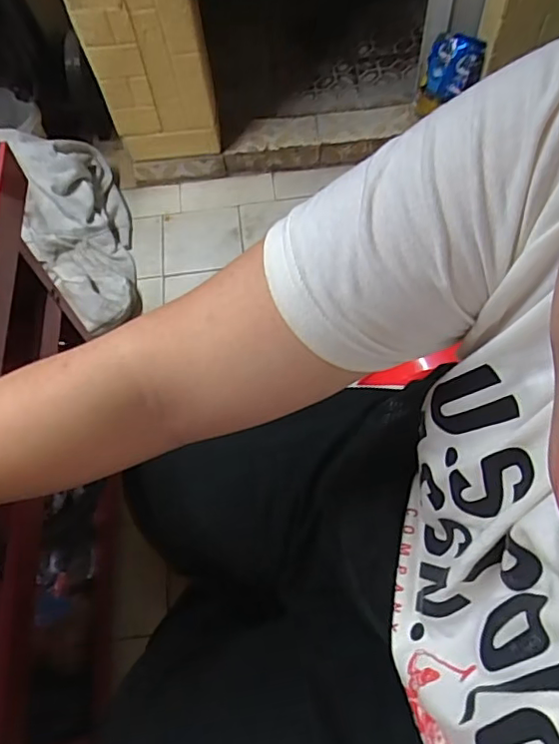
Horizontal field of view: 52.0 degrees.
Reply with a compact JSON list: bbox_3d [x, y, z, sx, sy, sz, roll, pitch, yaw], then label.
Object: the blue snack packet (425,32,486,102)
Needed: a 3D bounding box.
[{"bbox_3d":[0.432,-0.759,1.433,0.133,0.153,0.050,19,38,15],"label":"blue snack packet"}]

